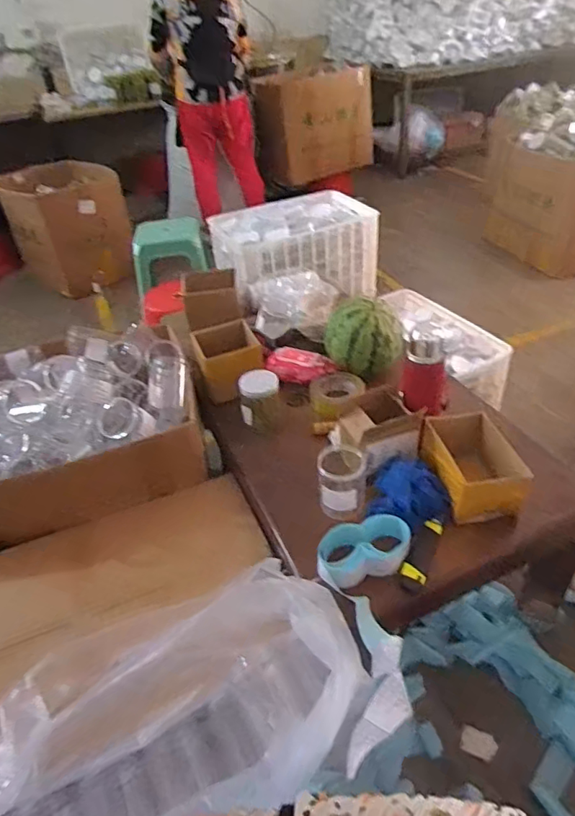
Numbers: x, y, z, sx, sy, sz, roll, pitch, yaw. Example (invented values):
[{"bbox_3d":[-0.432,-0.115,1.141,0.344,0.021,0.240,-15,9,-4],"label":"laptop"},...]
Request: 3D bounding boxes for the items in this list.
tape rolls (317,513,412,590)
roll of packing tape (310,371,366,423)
[{"bbox_3d":[0.128,0.234,0.886,0.170,0.034,0.108,-17,40,-14],"label":"tape rolls"},{"bbox_3d":[0.115,-0.027,1.236,0.120,0.075,0.101,22,46,30],"label":"roll of packing tape"}]

